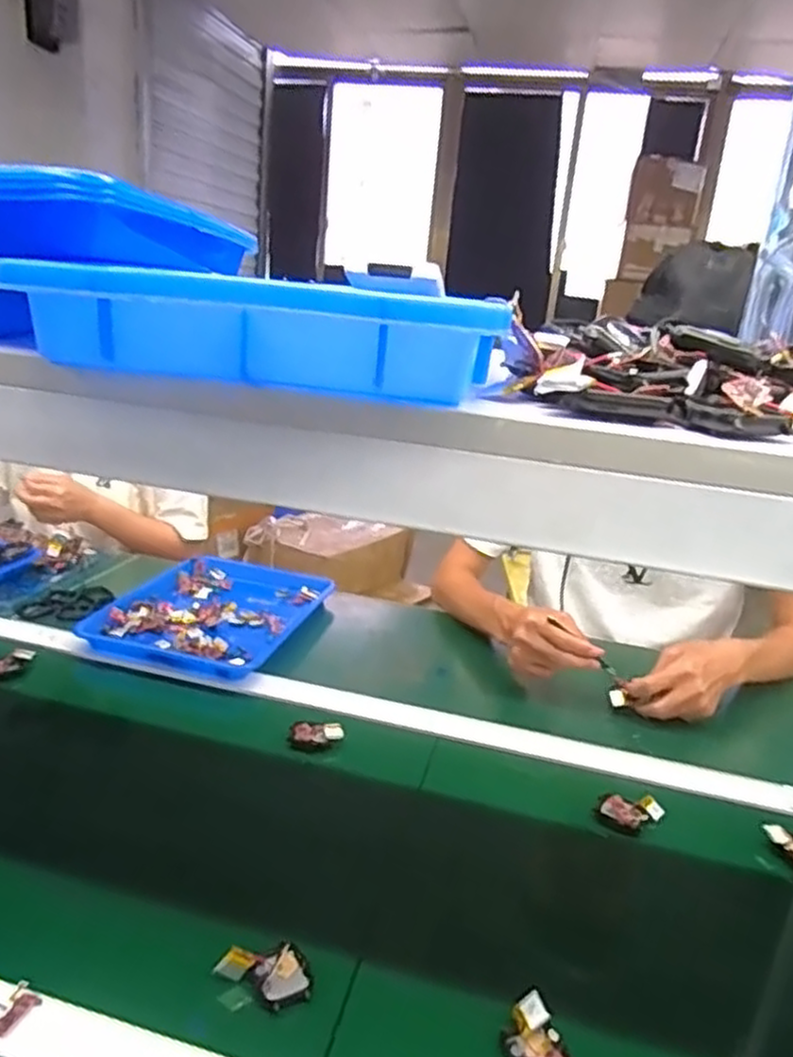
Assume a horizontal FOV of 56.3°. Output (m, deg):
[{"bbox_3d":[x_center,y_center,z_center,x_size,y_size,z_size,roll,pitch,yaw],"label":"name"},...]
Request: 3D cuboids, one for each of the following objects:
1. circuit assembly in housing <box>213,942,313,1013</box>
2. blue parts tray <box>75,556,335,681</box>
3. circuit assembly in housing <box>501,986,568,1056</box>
[{"bbox_3d":[-0.088,0.309,0.521,0.063,0.018,0.042,13,20,21],"label":"circuit assembly in housing"},{"bbox_3d":[-0.248,0.114,1.052,0.255,0.032,0.329,9,19,10],"label":"blue parts tray"},{"bbox_3d":[0.091,0.334,0.481,0.036,0.025,0.051,-1,20,-20],"label":"circuit assembly in housing"}]

